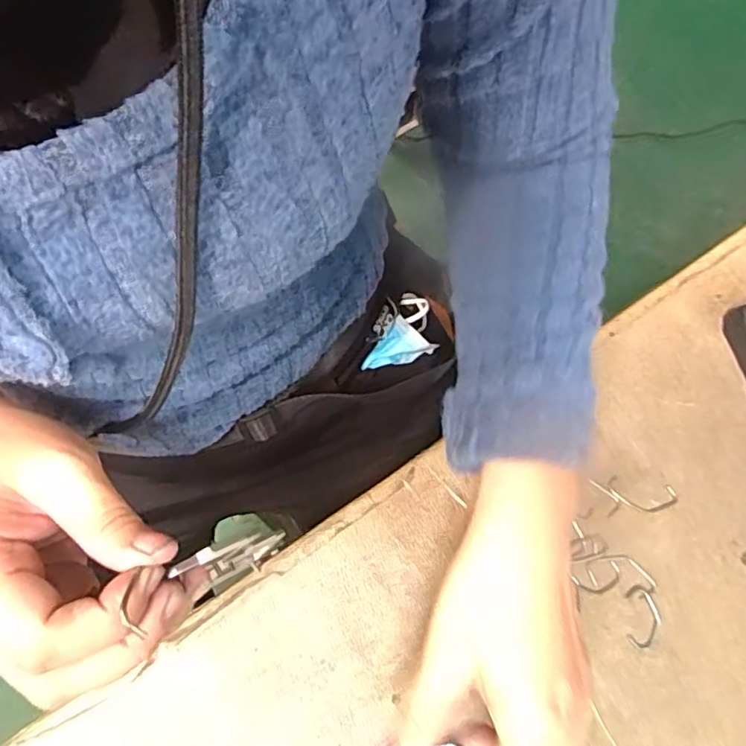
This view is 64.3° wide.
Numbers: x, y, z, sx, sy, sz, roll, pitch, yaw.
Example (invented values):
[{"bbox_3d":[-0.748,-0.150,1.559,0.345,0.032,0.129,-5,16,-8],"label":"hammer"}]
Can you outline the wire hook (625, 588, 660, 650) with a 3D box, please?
[{"bbox_3d":[0.149,0.134,0.325,0.017,0.004,0.031,5,70,1],"label":"wire hook"}]

